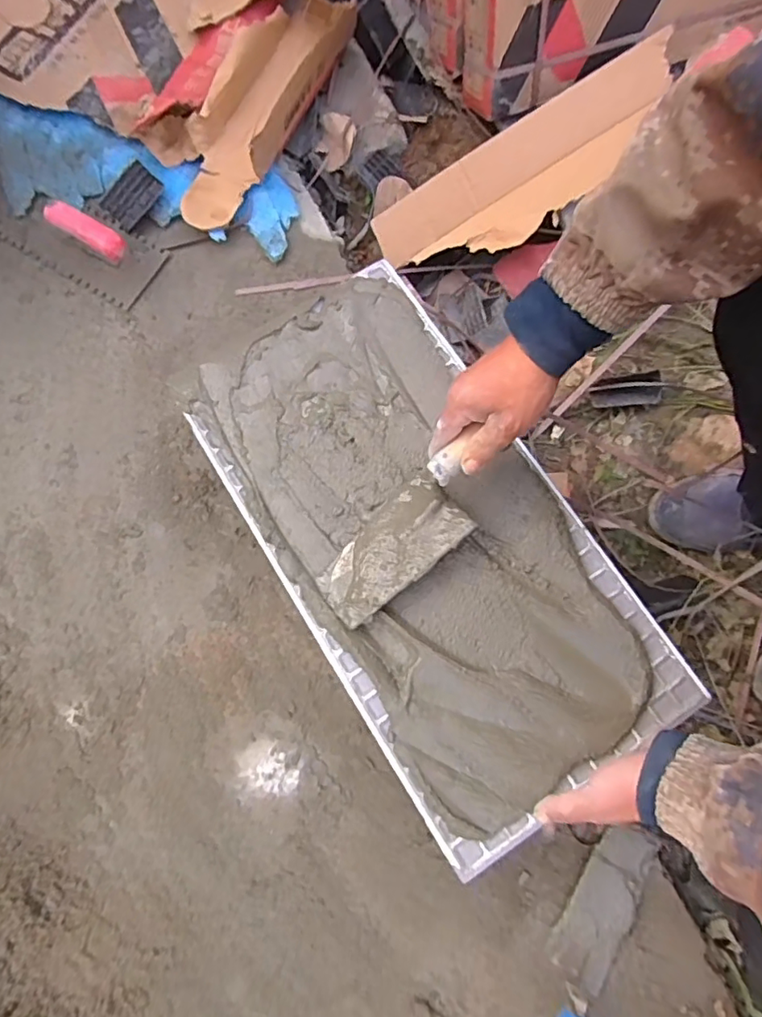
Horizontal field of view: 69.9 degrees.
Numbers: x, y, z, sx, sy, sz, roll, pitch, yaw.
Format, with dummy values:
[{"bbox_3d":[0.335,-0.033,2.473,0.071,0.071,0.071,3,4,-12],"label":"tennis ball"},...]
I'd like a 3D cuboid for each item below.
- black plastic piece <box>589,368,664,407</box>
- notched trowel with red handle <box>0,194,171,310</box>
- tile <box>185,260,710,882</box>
[{"bbox_3d":[0.347,-0.167,0.770,0.095,0.025,0.048,-13,77,-3],"label":"black plastic piece"},{"bbox_3d":[-0.434,-0.401,0.761,0.245,0.085,0.128,32,79,7],"label":"notched trowel with red handle"},{"bbox_3d":[0.042,0.024,0.567,0.290,0.018,0.563,-32,79,-7],"label":"tile"}]

